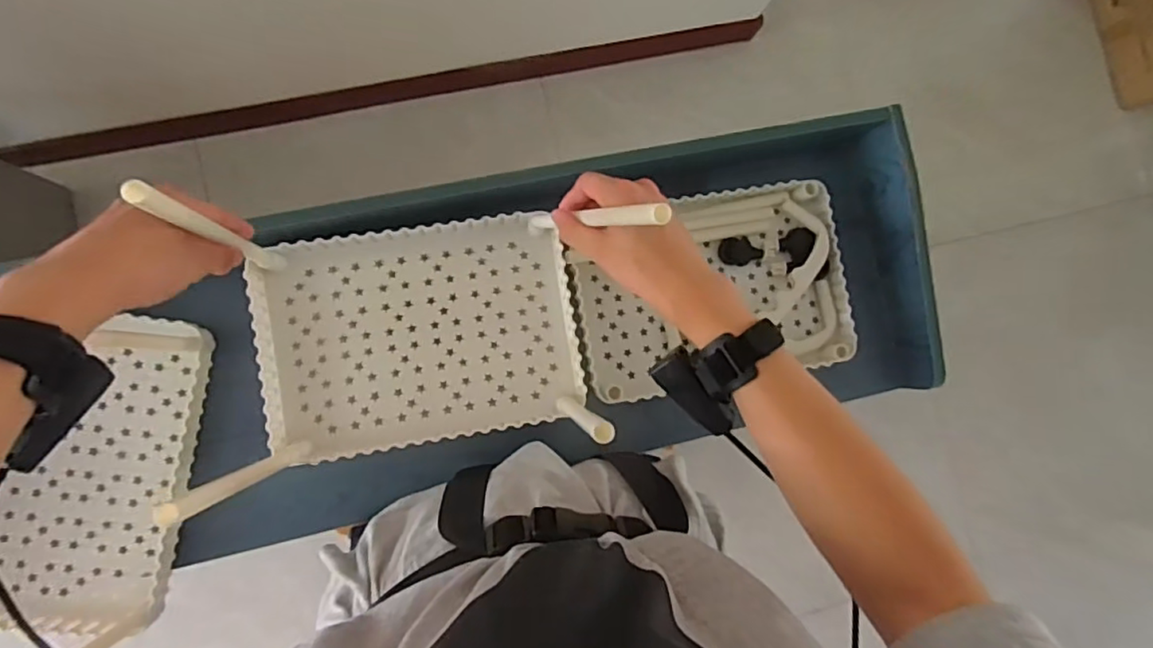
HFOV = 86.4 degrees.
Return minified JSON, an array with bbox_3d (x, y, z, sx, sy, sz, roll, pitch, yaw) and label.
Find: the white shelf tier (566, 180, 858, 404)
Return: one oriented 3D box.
[{"bbox_3d":[0.140,-0.036,0.650,0.284,0.039,0.193,-11,88,-8],"label":"white shelf tier"}]

